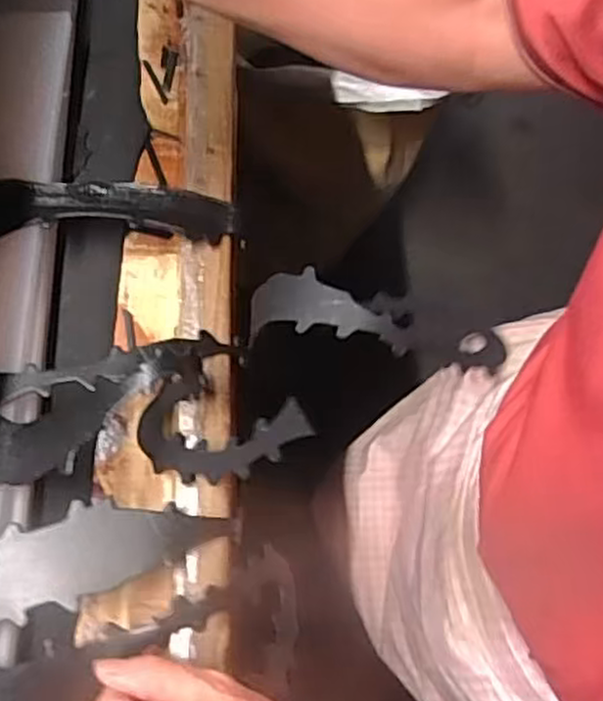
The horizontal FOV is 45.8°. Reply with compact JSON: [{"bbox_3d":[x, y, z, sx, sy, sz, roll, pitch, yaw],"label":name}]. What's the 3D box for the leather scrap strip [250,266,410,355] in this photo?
[{"bbox_3d":[0.019,-0.028,0.486,0.109,0.030,0.044,8,67,6],"label":"leather scrap strip"}]

